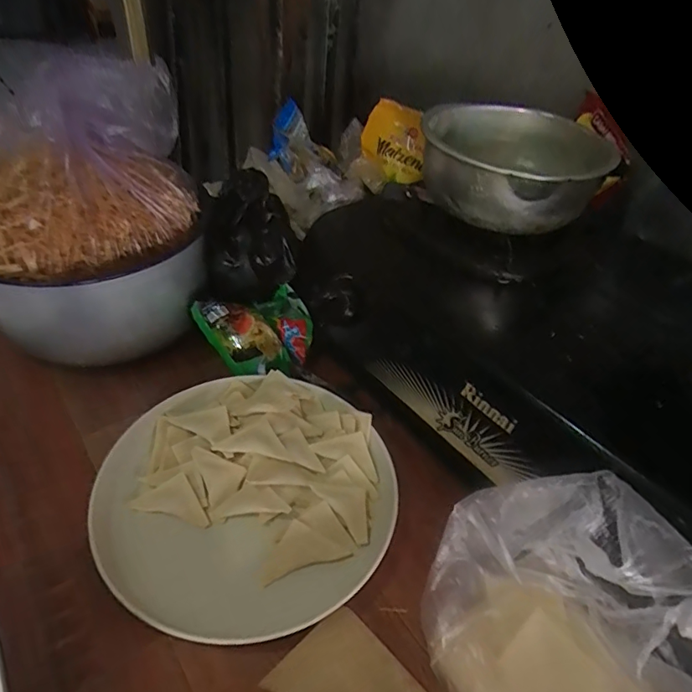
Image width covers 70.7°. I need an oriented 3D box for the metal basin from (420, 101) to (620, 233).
[{"bbox_3d":[0.174,-0.181,0.520,0.181,0.084,0.179,6,41,3],"label":"metal basin"}]

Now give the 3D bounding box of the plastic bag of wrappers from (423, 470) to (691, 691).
[{"bbox_3d":[0.138,0.158,0.260,0.170,0.099,0.159,-3,43,-2],"label":"plastic bag of wrappers"}]

